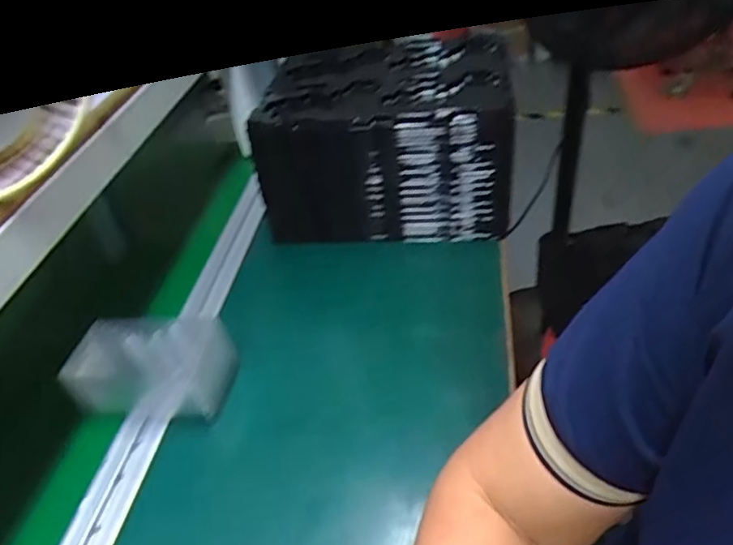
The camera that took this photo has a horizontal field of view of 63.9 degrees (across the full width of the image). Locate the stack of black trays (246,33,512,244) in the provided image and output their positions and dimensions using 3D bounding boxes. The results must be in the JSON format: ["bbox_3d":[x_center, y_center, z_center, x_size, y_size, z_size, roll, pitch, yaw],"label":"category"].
[{"bbox_3d":[0.020,-0.132,0.669,0.278,0.158,0.162,-7,39,4],"label":"stack of black trays"}]

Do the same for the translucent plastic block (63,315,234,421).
[{"bbox_3d":[-0.187,0.087,0.526,0.132,0.061,0.078,-2,40,7],"label":"translucent plastic block"}]

